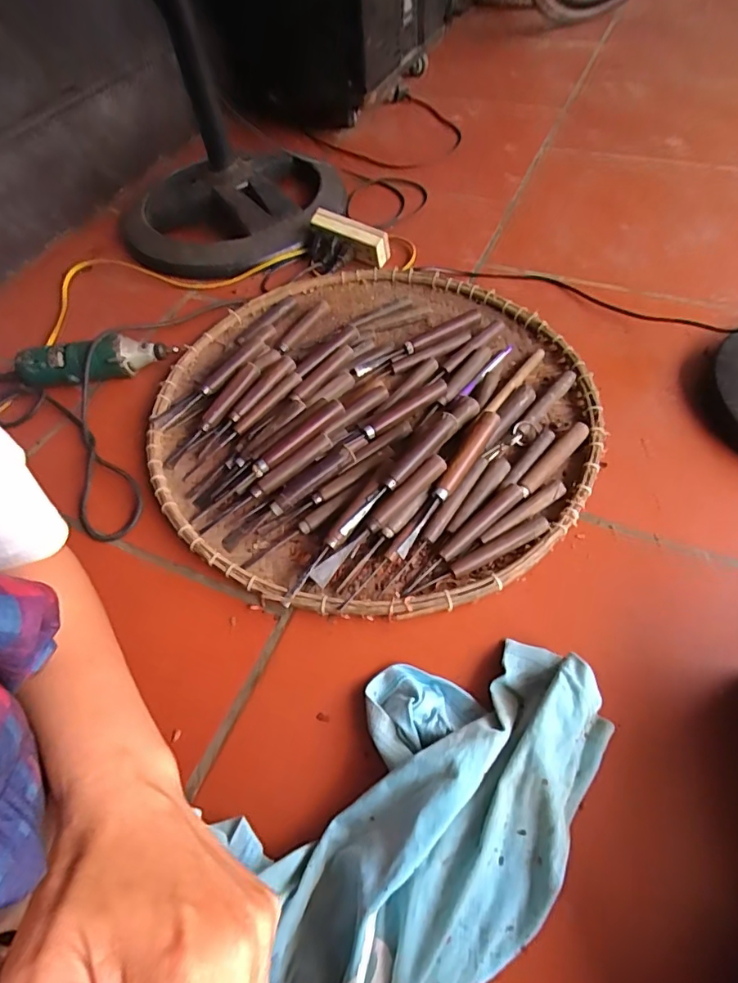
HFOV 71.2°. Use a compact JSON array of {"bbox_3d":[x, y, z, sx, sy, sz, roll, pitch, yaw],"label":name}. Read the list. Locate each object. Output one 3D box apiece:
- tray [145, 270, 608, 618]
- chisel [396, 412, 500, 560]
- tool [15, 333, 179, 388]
[{"bbox_3d":[-0.003,-0.108,0.626,0.518,0.051,0.510,-2,56,2],"label":"tray"},{"bbox_3d":[0.086,-0.011,0.545,0.018,0.032,0.192,28,62,20],"label":"chisel"},{"bbox_3d":[-0.368,-0.174,0.698,0.198,0.050,0.042,-11,56,-4],"label":"tool"}]

